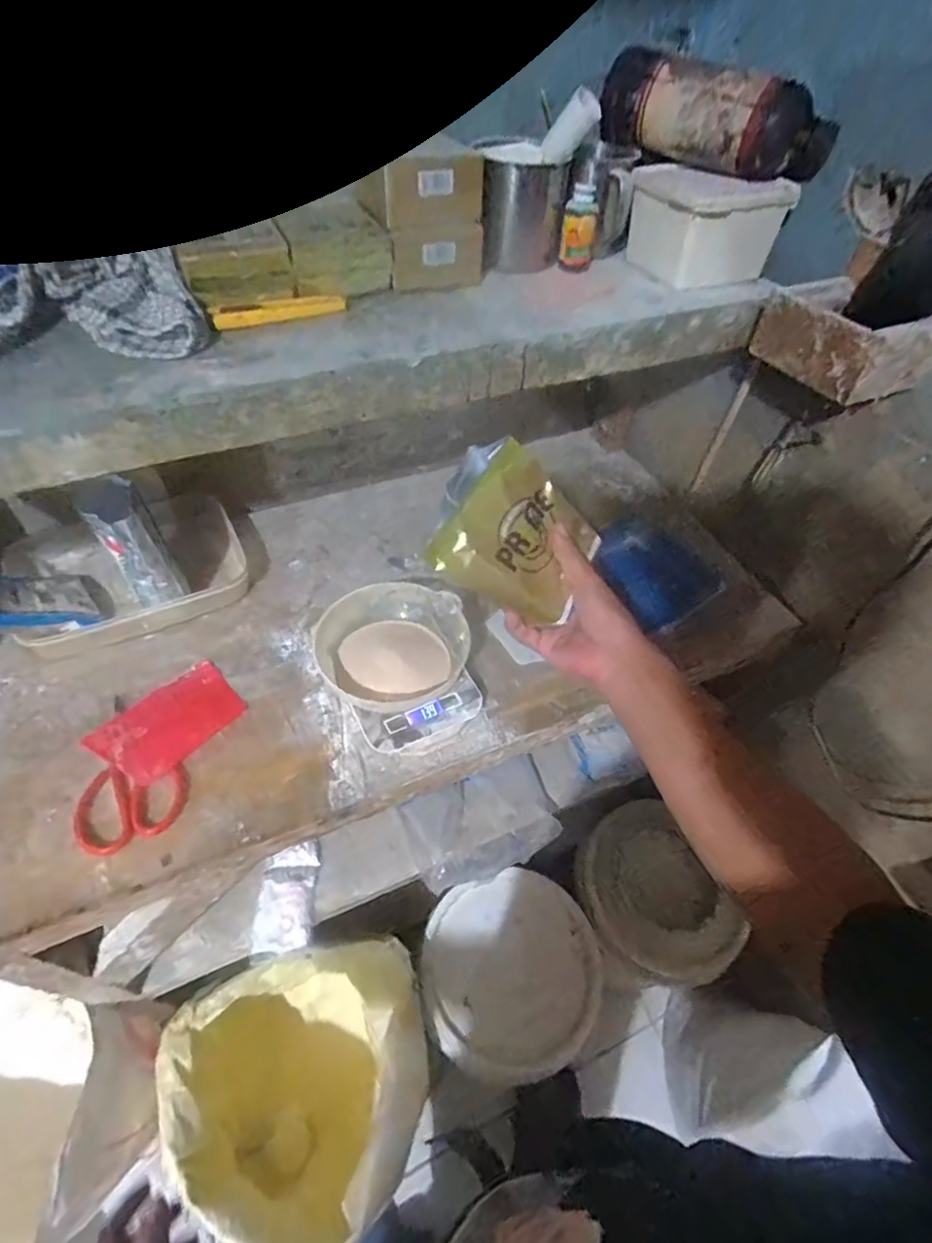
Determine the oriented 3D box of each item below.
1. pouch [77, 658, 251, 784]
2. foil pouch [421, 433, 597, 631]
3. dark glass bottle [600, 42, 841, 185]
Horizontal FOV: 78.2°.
[{"bbox_3d":[-0.328,0.112,0.642,0.094,0.012,0.145,35,57,22],"label":"pouch"},{"bbox_3d":[0.044,-0.075,0.514,0.146,0.030,0.122,35,79,-25],"label":"foil pouch"},{"bbox_3d":[0.263,-0.542,0.613,0.243,0.078,0.065,35,57,22],"label":"dark glass bottle"}]

